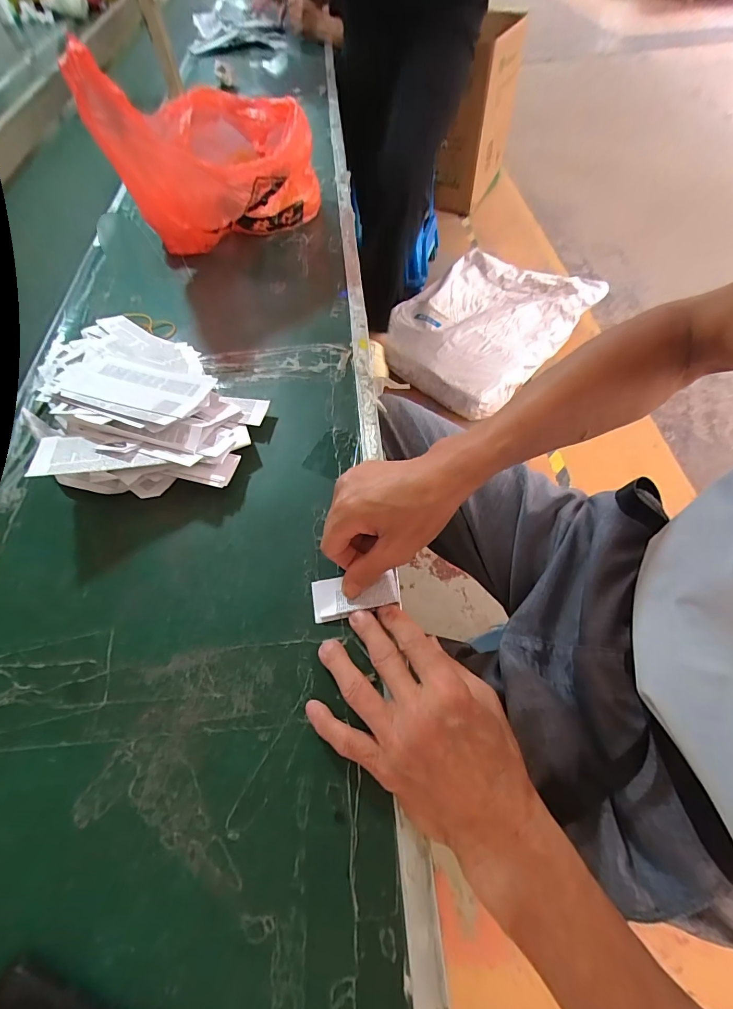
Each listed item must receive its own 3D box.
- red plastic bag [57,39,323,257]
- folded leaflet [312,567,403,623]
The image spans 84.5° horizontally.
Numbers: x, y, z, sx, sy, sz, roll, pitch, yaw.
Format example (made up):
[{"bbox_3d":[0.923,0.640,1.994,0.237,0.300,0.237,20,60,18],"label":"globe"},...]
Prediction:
[{"bbox_3d":[-0.196,-0.479,0.552,0.198,0.201,0.280,17,62,11],"label":"red plastic bag"},{"bbox_3d":[-0.009,0.076,0.334,0.073,0.006,0.035,-9,60,10],"label":"folded leaflet"}]

